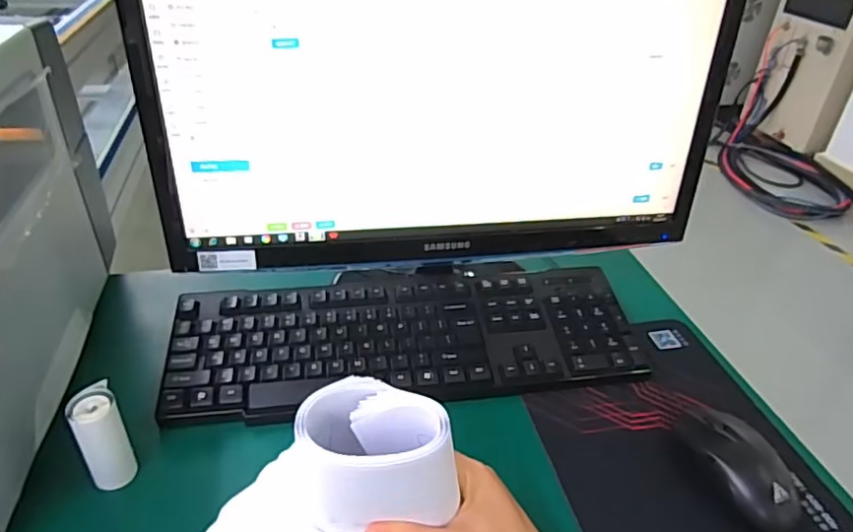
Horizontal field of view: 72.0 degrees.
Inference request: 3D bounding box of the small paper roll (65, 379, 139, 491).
[{"bbox_3d":[-0.250,0.131,0.454,0.034,0.079,0.041,-23,42,-33],"label":"small paper roll"}]

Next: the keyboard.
[{"bbox_3d":[-0.017,0.069,0.585,0.455,0.038,0.163,-4,35,-10],"label":"keyboard"}]

